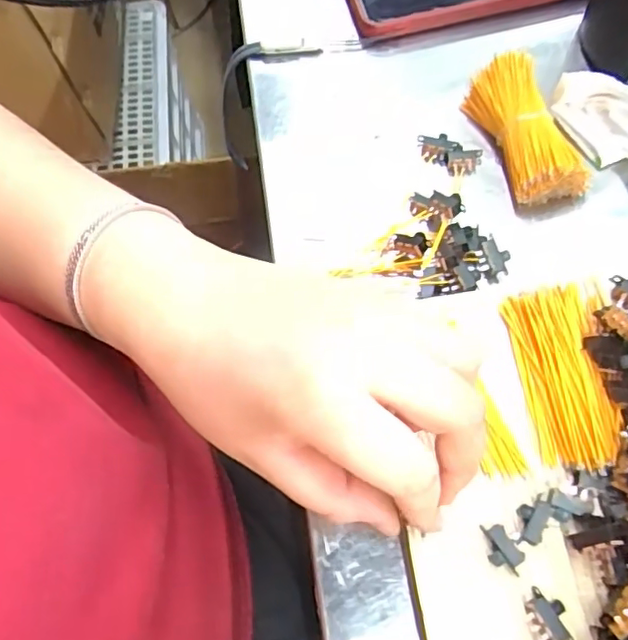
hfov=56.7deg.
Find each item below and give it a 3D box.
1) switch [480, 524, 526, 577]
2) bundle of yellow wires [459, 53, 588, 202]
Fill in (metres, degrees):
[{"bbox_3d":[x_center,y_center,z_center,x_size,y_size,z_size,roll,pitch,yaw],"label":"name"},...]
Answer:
[{"bbox_3d":[0.073,0.090,0.228,0.011,0.006,0.021,-36,71,-11],"label":"switch"},{"bbox_3d":[0.112,-0.102,0.311,0.035,0.023,0.082,-19,69,-5],"label":"bundle of yellow wires"}]

